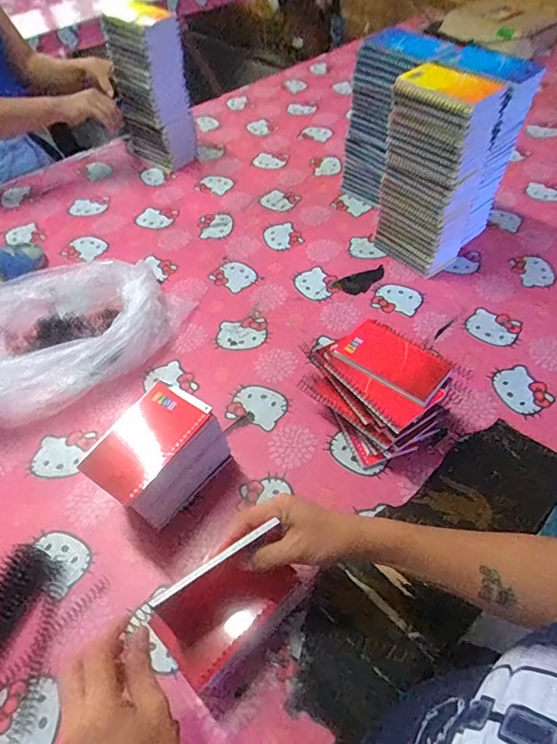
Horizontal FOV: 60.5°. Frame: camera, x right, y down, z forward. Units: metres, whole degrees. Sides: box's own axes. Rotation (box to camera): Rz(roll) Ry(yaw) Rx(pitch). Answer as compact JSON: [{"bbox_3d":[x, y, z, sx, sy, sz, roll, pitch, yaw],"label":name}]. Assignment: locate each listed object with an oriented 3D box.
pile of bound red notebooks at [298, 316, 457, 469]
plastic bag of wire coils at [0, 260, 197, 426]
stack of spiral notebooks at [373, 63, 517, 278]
[{"bbox_3d":[0.131,0.020,0.643,0.133,0.111,0.169,-31,56,-20],"label":"pile of bound red notebooks"},{"bbox_3d":[-0.342,-0.073,0.740,0.400,0.108,0.251,-23,54,-15],"label":"plastic bag of wire coils"},{"bbox_3d":[0.278,-0.342,0.811,0.157,0.289,0.188,33,60,25],"label":"stack of spiral notebooks"}]

